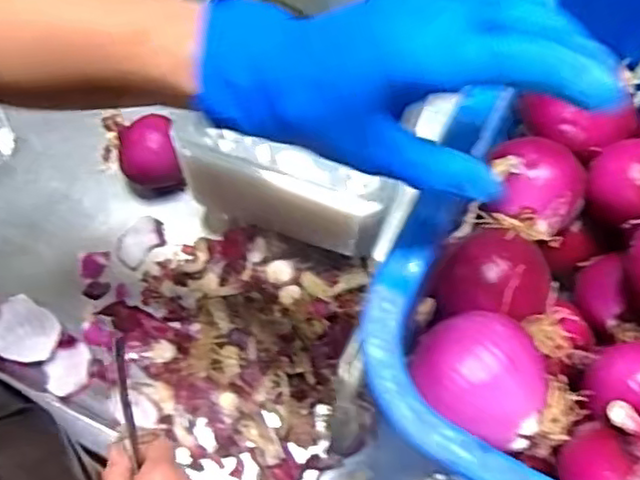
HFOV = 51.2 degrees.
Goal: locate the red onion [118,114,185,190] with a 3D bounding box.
[{"bbox_3d":[-0.158,-0.082,0.632,0.058,0.064,0.058,-11,71,-4],"label":"red onion"}]

